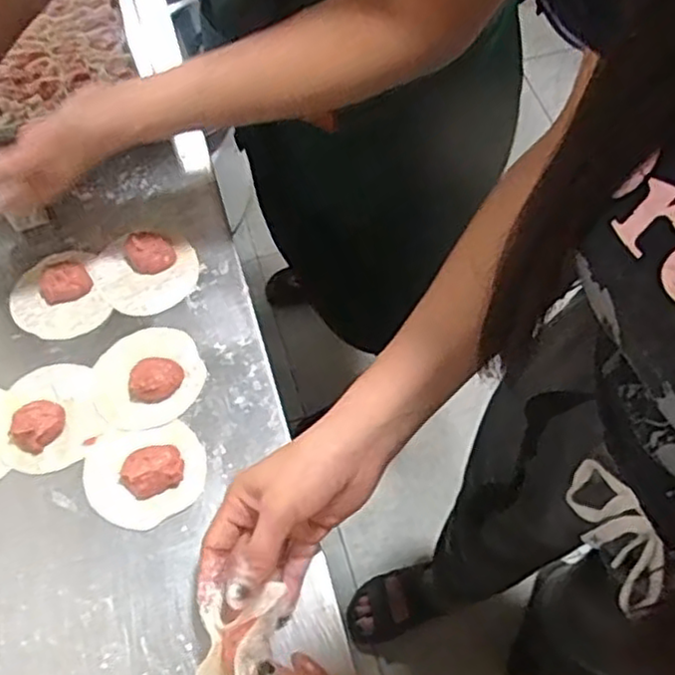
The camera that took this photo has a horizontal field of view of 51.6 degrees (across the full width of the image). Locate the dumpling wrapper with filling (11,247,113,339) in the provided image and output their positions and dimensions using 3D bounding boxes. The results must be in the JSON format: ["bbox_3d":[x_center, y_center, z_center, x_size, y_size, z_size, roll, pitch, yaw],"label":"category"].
[{"bbox_3d":[-0.231,-0.038,0.570,0.072,0.018,0.083,-21,63,-11],"label":"dumpling wrapper with filling"}]

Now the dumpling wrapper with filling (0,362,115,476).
[{"bbox_3d":[-0.213,0.055,0.506,0.075,0.019,0.080,-25,64,-13],"label":"dumpling wrapper with filling"}]

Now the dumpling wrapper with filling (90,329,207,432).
[{"bbox_3d":[-0.144,0.027,0.522,0.082,0.020,0.078,0,61,0],"label":"dumpling wrapper with filling"}]

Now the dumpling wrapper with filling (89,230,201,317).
[{"bbox_3d":[-0.162,-0.062,0.582,0.082,0.020,0.084,-33,66,-17],"label":"dumpling wrapper with filling"}]

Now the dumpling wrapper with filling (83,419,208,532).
[{"bbox_3d":[-0.135,0.093,0.486,0.082,0.018,0.071,-11,62,-6],"label":"dumpling wrapper with filling"}]

